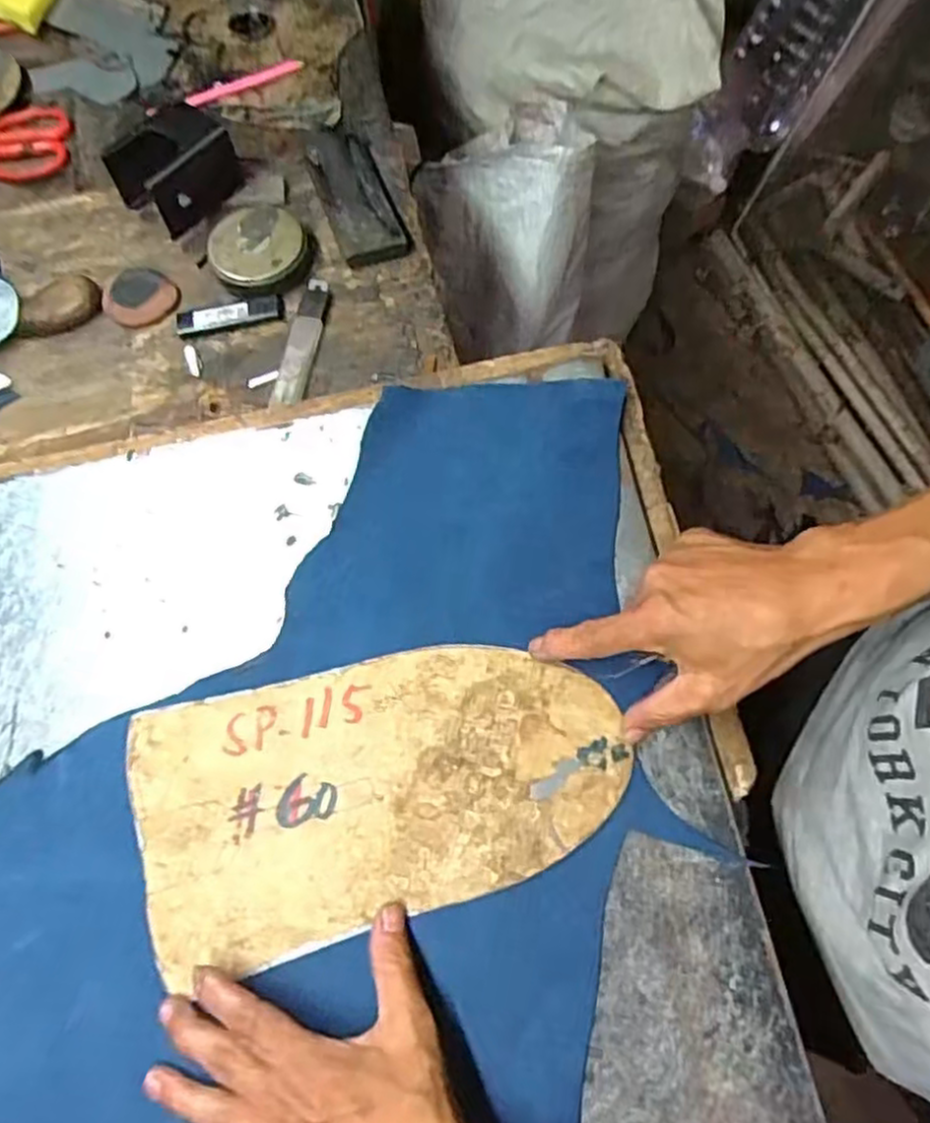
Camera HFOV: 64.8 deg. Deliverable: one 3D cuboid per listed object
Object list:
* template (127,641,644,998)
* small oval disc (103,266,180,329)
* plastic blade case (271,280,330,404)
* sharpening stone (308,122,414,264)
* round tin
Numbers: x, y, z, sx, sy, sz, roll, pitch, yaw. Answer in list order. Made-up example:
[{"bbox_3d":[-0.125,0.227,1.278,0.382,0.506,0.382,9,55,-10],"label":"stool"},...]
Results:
[{"bbox_3d":[-0.049,0.128,0.426,0.274,0.006,0.144,-14,70,-3],"label":"template"},{"bbox_3d":[-0.255,-0.207,0.575,0.055,0.016,0.046,-27,70,-9],"label":"small oval disc"},{"bbox_3d":[-0.124,-0.165,0.557,0.023,0.010,0.119,9,68,5],"label":"plastic blade case"},{"bbox_3d":[-0.093,-0.304,0.605,0.053,0.026,0.138,-20,71,-10],"label":"sharpening stone"},{"bbox_3d":[-0.160,-0.245,0.579,0.078,0.025,0.078,0,68,1],"label":"round tin"}]

